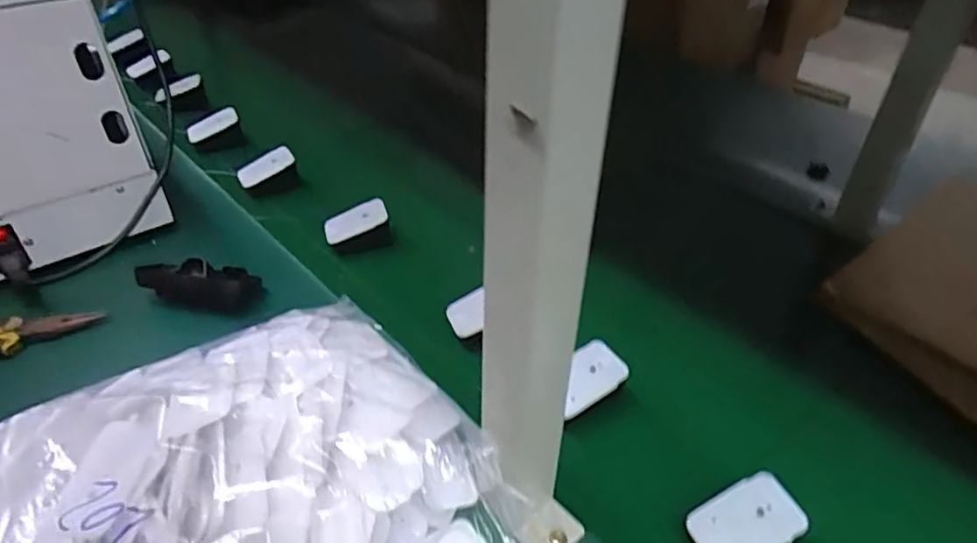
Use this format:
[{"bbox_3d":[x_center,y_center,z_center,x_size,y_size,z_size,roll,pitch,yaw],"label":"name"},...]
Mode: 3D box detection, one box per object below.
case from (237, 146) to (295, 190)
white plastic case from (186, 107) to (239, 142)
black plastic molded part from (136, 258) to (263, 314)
[{"bbox_3d":[-0.279,-0.130,0.794,0.075,0.026,0.017,-27,41,10],"label":"case"},{"bbox_3d":[-0.378,-0.199,0.864,0.078,0.025,0.016,-22,37,17],"label":"white plastic case"},{"bbox_3d":[-0.283,0.007,0.614,0.113,0.032,0.038,5,41,3],"label":"black plastic molded part"}]

